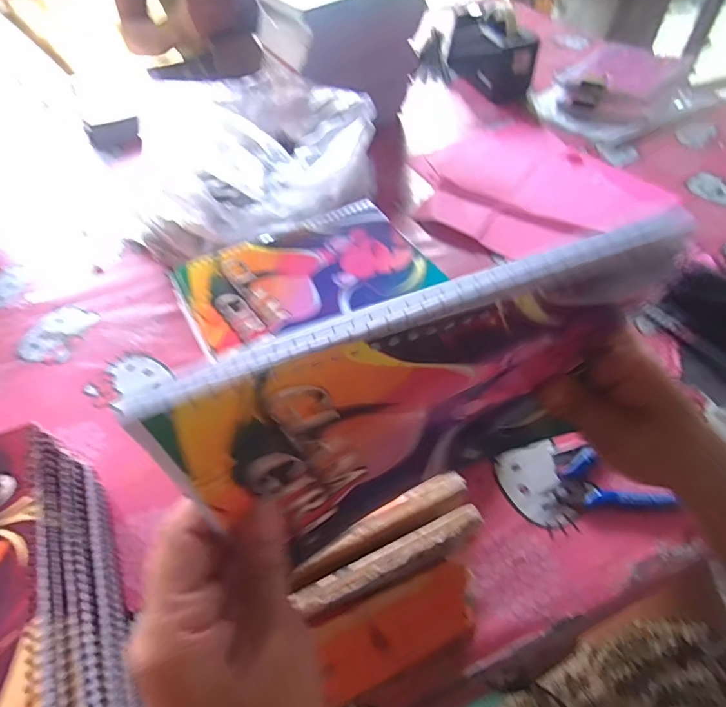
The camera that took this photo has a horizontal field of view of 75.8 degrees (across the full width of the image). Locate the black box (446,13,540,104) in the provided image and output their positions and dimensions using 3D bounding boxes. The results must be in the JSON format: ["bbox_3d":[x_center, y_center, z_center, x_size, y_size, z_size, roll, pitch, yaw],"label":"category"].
[{"bbox_3d":[0.232,-0.546,0.847,0.072,0.098,0.179,-21,54,-12],"label":"black box"}]

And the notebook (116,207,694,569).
[{"bbox_3d":[0.024,0.028,0.203,0.184,0.150,0.021,-20,53,-12],"label":"notebook"}]

